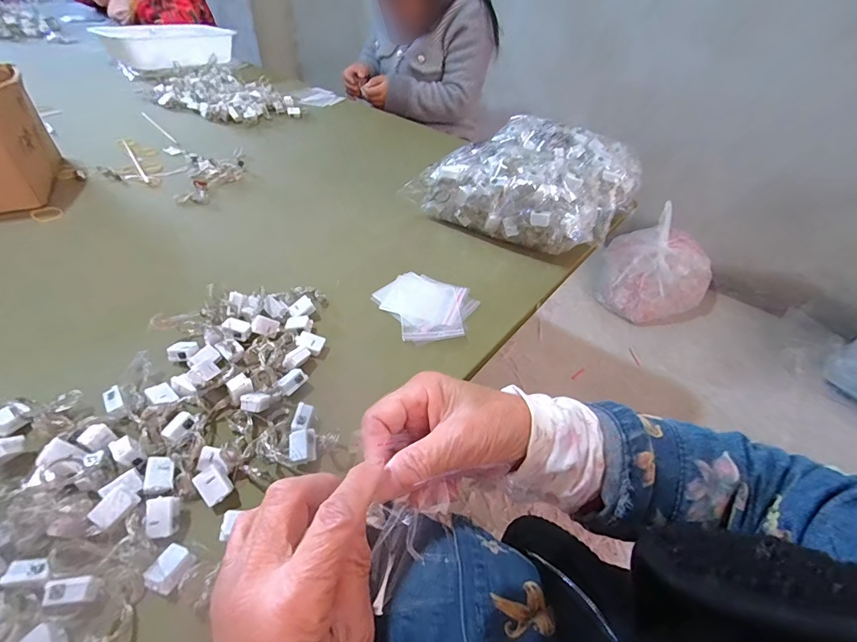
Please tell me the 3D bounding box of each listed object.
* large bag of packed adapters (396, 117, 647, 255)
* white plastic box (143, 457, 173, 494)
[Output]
[{"bbox_3d":[0.153,-0.211,0.641,0.281,0.122,0.241,29,48,23],"label":"large bag of packed adapters"},{"bbox_3d":[-0.206,0.118,0.316,0.018,0.010,0.028,7,44,-31],"label":"white plastic box"}]

